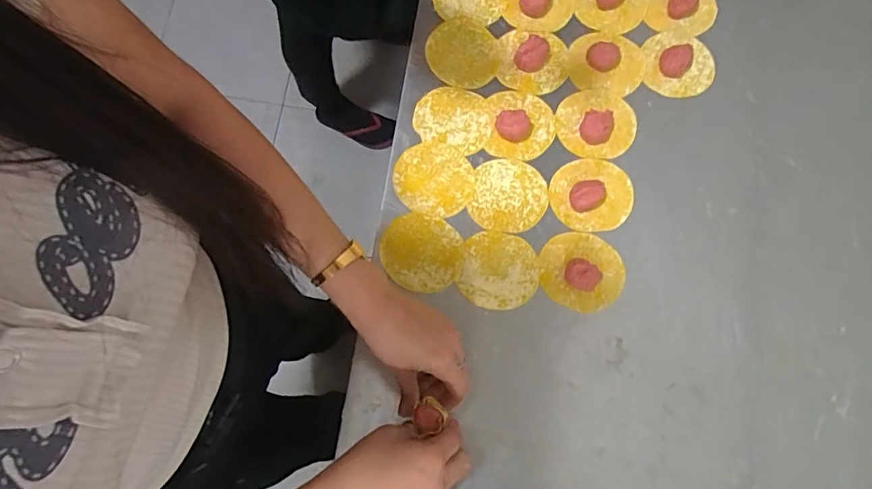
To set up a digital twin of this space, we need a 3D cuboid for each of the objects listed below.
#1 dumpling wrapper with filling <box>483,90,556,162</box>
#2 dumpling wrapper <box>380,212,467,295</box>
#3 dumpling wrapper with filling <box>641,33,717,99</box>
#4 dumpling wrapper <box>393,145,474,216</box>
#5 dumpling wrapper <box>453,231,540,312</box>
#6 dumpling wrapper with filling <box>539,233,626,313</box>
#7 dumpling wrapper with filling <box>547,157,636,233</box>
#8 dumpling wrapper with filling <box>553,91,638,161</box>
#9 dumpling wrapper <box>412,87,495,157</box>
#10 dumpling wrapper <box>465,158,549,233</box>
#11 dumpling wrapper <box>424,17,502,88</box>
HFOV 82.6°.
[{"bbox_3d":[0.094,-0.131,0.540,0.074,0.021,0.078,0,79,0],"label":"dumpling wrapper with filling"},{"bbox_3d":[-0.015,0.008,0.514,0.085,0.004,0.077,22,80,4],"label":"dumpling wrapper"},{"bbox_3d":[0.275,-0.204,0.560,0.077,0.013,0.073,5,79,1],"label":"dumpling wrapper with filling"},{"bbox_3d":[-0.002,-0.069,0.534,0.084,0.004,0.077,0,79,0],"label":"dumpling wrapper"},{"bbox_3d":[0.064,0.027,0.510,0.079,0.004,0.078,0,79,0],"label":"dumpling wrapper"},{"bbox_3d":[0.150,0.027,0.502,0.085,0.021,0.078,0,79,0],"label":"dumpling wrapper with filling"},{"bbox_3d":[0.166,-0.055,0.521,0.087,0.024,0.080,0,79,0],"label":"dumpling wrapper with filling"},{"bbox_3d":[0.176,-0.135,0.539,0.085,0.023,0.079,0,79,0],"label":"dumpling wrapper with filling"},{"bbox_3d":[0.020,-0.139,0.549,0.085,0.004,0.070,17,80,3],"label":"dumpling wrapper"},{"bbox_3d":[0.078,-0.051,0.531,0.079,0.004,0.078,0,79,0],"label":"dumpling wrapper"},{"bbox_3d":[0.032,-0.217,0.566,0.078,0.006,0.085,0,79,0],"label":"dumpling wrapper"}]

